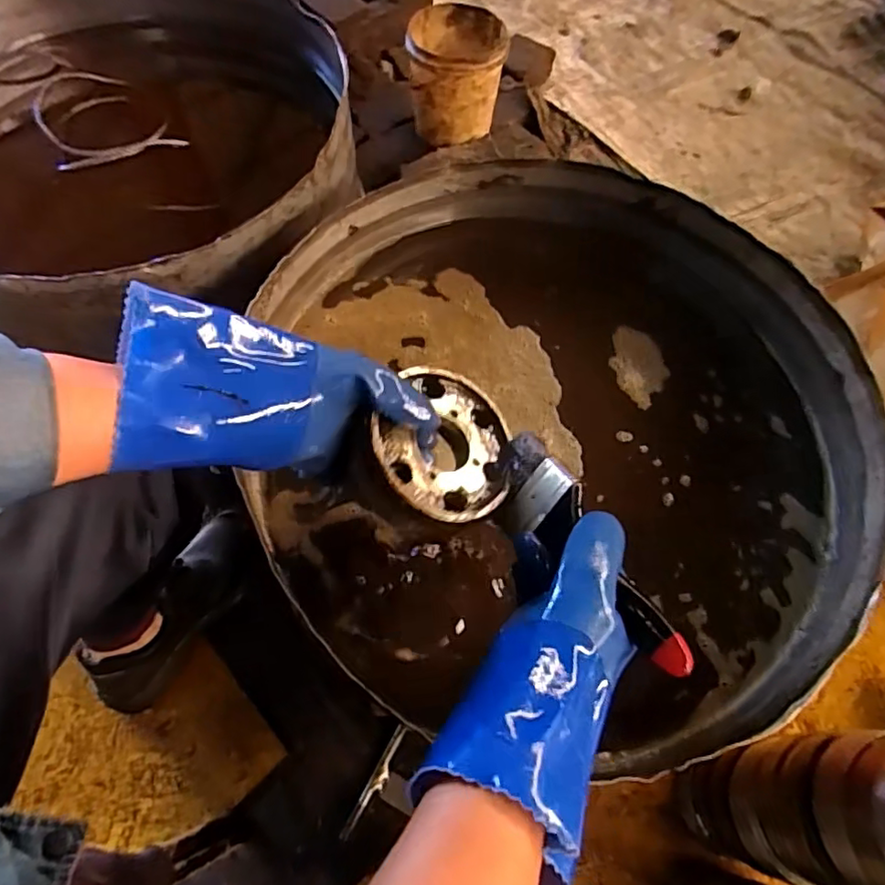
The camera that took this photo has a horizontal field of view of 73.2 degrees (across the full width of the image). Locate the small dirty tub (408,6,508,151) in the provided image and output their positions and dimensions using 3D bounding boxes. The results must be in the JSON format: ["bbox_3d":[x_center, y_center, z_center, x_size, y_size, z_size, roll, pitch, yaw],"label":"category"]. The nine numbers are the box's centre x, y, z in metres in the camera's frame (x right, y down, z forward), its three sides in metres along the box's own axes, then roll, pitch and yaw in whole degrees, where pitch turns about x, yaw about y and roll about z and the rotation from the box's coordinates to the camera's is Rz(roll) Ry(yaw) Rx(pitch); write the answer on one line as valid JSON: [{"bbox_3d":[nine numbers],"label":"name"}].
[{"bbox_3d":[0.019,-0.554,0.903,0.137,0.132,0.127,1,64,-2],"label":"small dirty tub"}]

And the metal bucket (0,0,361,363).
[{"bbox_3d":[-0.377,-0.335,0.764,0.558,0.281,0.501,25,66,10],"label":"metal bucket"}]

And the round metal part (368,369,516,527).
[{"bbox_3d":[0.002,0.002,0.429,0.102,0.013,0.109,13,62,-26],"label":"round metal part"}]

